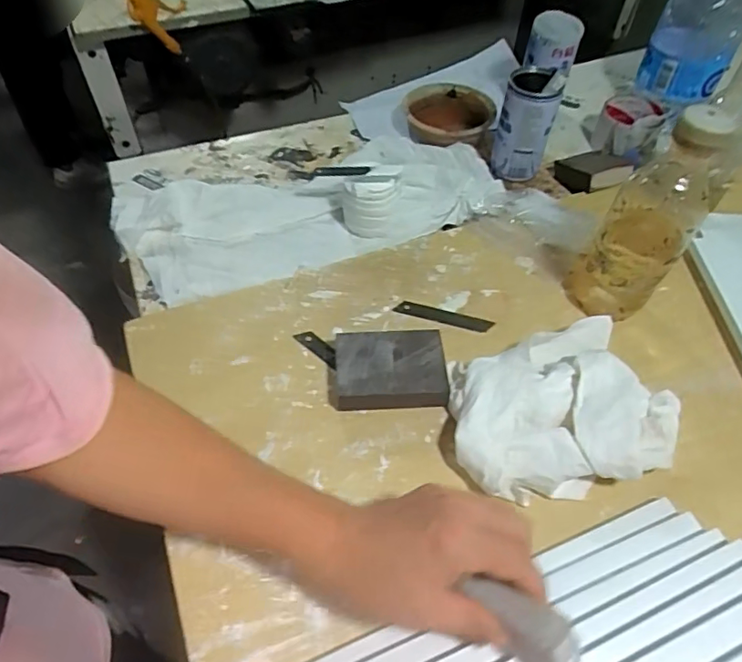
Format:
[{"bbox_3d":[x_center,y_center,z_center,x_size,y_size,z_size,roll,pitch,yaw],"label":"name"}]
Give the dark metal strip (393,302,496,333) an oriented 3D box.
[{"bbox_3d":[0.074,-0.014,0.561,0.097,0.004,0.017,15,64,9],"label":"dark metal strip"}]

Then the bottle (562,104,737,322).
[{"bbox_3d":[0.243,-0.094,0.494,0.081,0.207,0.072,26,57,17],"label":"bottle"}]

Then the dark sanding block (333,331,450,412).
[{"bbox_3d":[0.018,0.034,0.503,0.097,0.032,0.070,-2,52,-3],"label":"dark sanding block"}]

